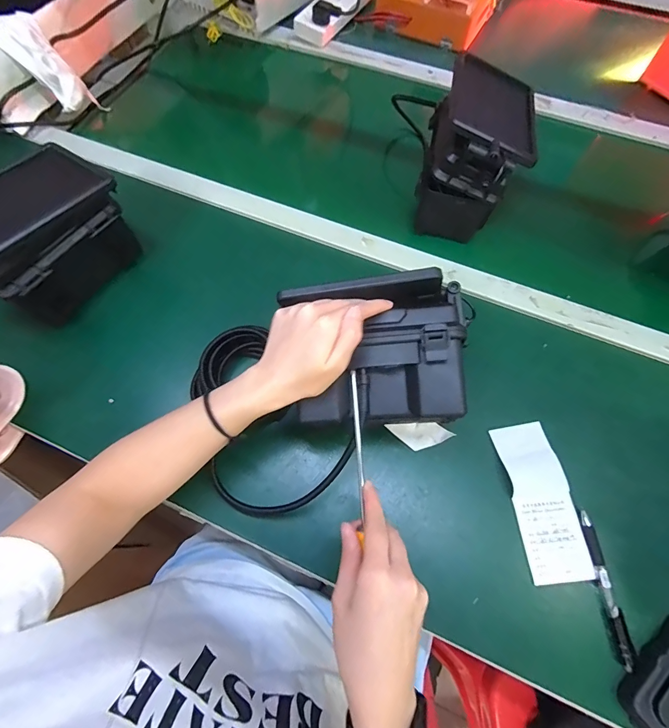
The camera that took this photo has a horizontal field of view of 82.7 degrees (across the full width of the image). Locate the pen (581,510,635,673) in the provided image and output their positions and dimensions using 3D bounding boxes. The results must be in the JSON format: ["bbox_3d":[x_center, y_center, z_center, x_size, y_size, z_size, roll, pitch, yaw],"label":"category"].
[{"bbox_3d":[0.281,0.228,0.390,0.015,0.012,0.138,-2,68,-2],"label":"pen"}]

